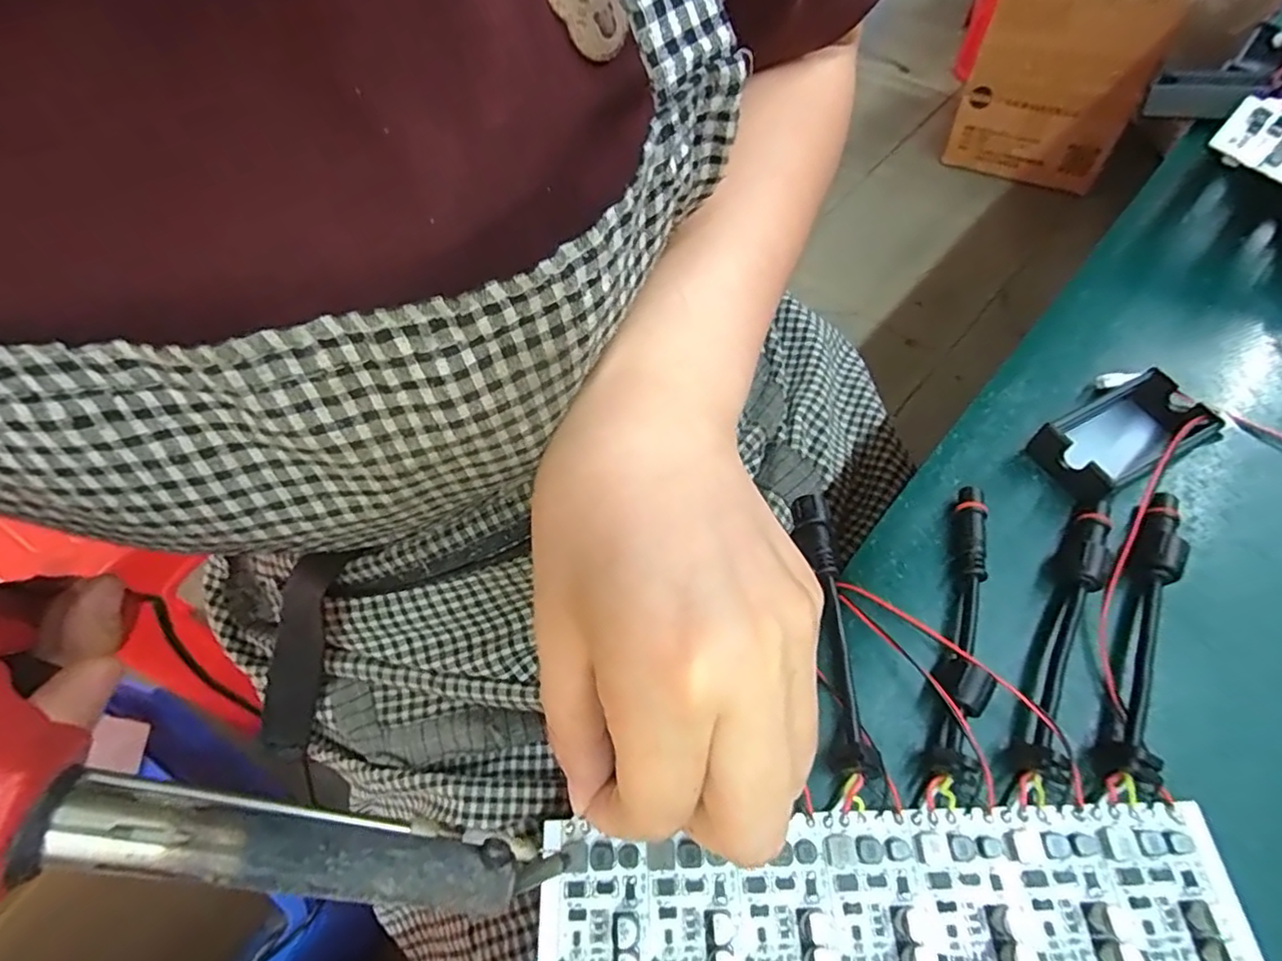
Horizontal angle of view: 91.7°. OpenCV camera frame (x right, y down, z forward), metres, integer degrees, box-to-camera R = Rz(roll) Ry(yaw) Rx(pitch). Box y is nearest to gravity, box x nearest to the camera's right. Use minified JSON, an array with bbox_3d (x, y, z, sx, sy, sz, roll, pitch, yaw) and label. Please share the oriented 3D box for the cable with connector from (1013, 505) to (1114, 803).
[{"bbox_3d":[0.131,0.047,0.188,0.014,0.010,0.096,22,63,18],"label":"cable with connector"}]

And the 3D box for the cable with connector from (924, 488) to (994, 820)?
[{"bbox_3d":[0.099,0.047,0.192,0.014,0.012,0.103,12,60,12],"label":"cable with connector"}]

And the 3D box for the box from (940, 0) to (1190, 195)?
[{"bbox_3d":[0.883,-0.873,1.303,0.313,0.376,0.398,26,64,19],"label":"box"}]

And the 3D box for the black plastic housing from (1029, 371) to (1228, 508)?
[{"bbox_3d":[0.170,-0.017,0.223,0.054,0.016,0.032,-25,60,-10],"label":"black plastic housing"}]

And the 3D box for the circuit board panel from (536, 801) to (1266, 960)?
[{"bbox_3d":[0.060,0.109,0.160,0.172,0.005,0.041,-5,59,2],"label":"circuit board panel"}]

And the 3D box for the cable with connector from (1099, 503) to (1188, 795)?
[{"bbox_3d":[0.153,0.043,0.187,0.012,0.011,0.094,21,63,17],"label":"cable with connector"}]

